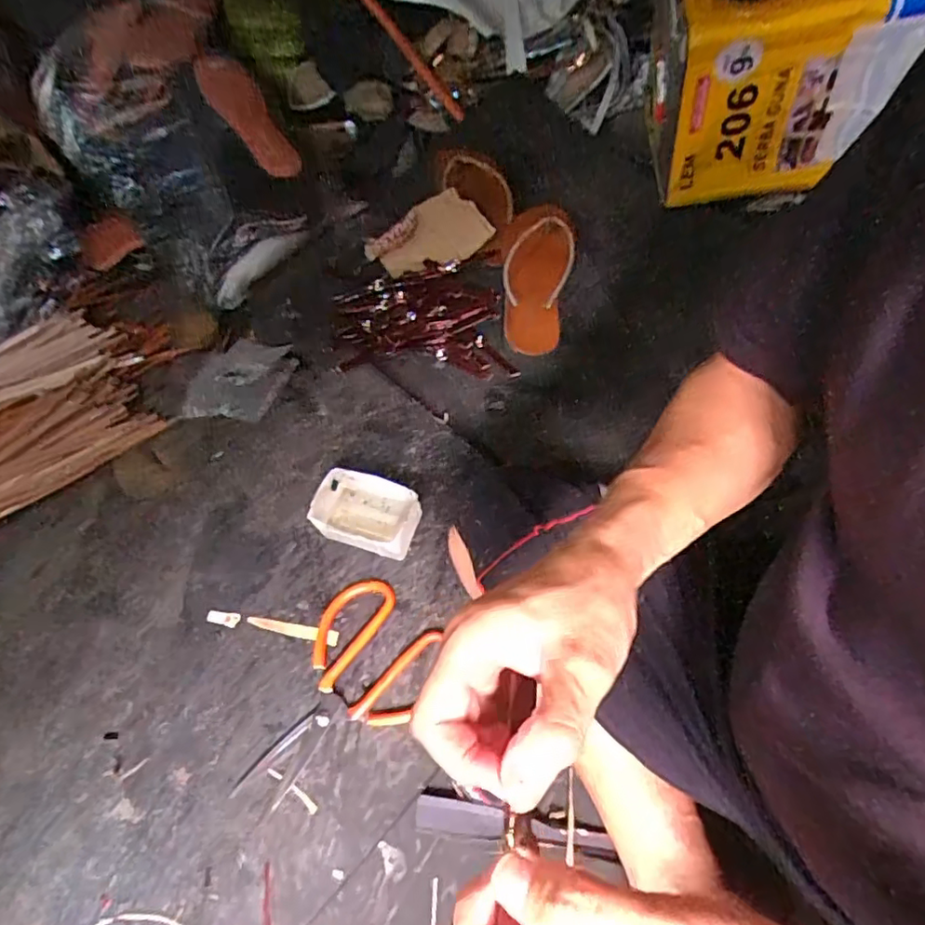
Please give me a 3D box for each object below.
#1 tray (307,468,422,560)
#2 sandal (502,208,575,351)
[{"bbox_3d":[-0.098,0.053,0.597,0.108,0.048,0.066,10,63,9],"label":"tray"},{"bbox_3d":[0.101,-0.263,0.806,0.096,0.044,0.248,6,81,7],"label":"sandal"}]

